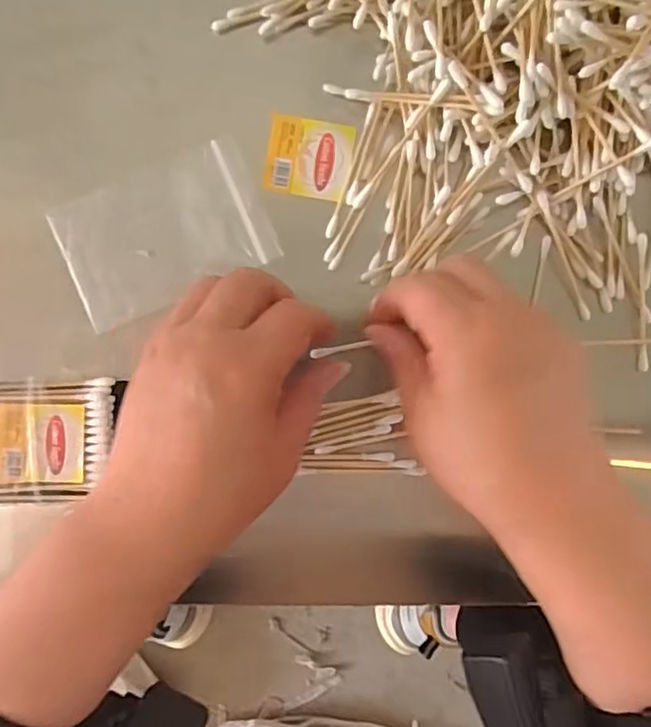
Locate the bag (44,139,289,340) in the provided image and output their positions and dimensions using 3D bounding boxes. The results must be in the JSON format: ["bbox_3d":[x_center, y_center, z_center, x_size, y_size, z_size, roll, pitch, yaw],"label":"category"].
[{"bbox_3d":[-0.081,-0.065,0.311,0.102,0.005,0.065,-23,92,-2],"label":"bag"}]

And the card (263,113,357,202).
[{"bbox_3d":[-0.009,-0.106,0.314,0.043,0.004,0.039,10,90,-2],"label":"card"}]

